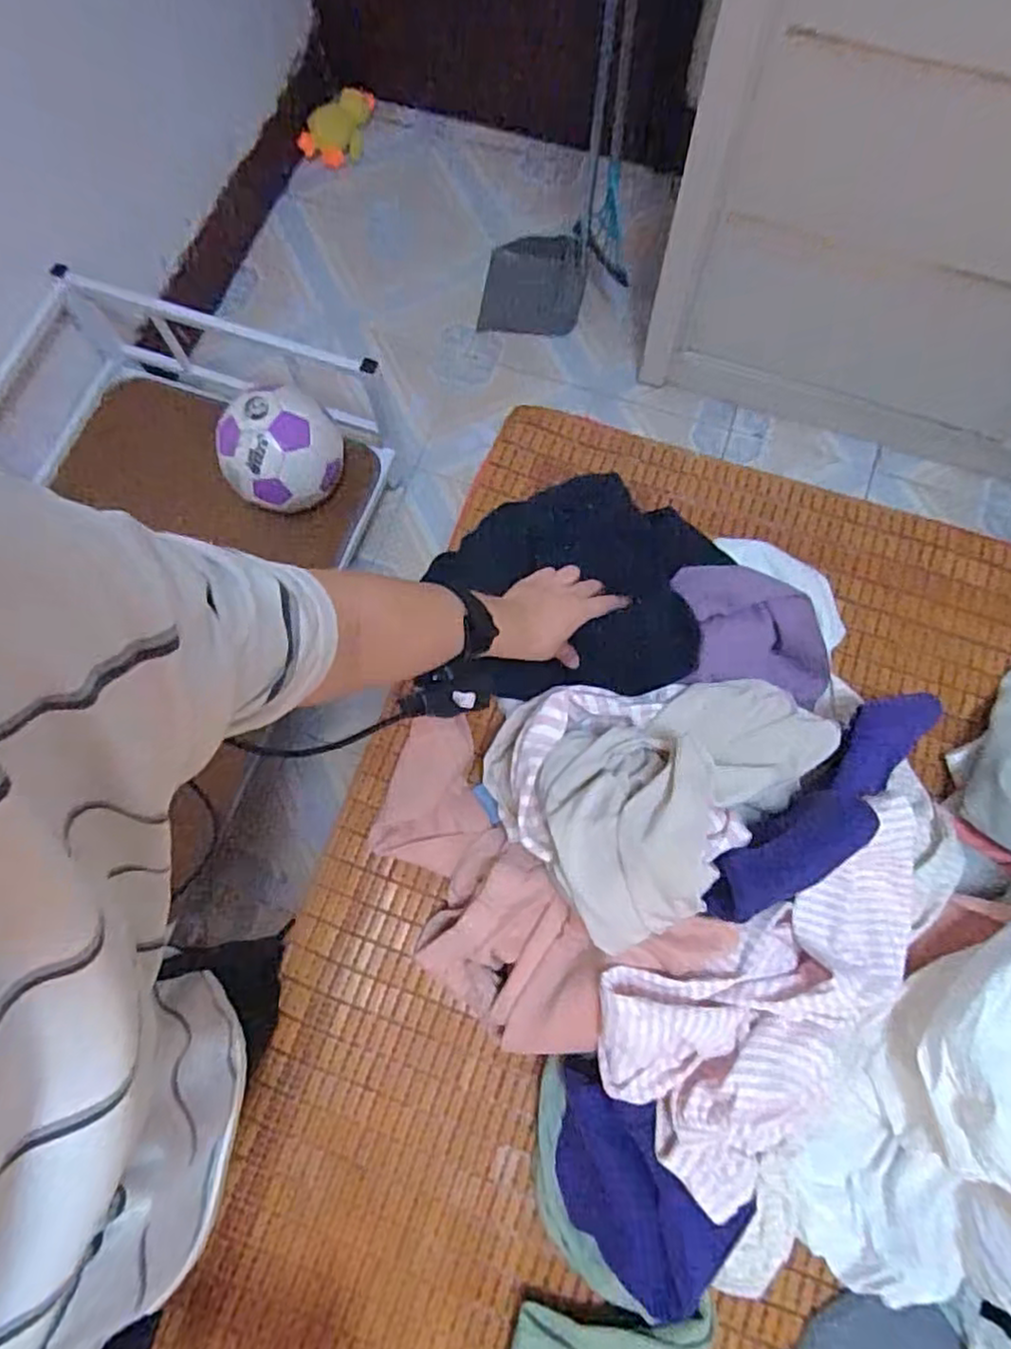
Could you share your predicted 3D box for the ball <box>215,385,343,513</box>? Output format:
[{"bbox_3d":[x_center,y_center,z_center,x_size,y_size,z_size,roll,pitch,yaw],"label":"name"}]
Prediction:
[{"bbox_3d":[-0.366,-0.373,1.177,0.210,0.192,0.176,-32,75,-8],"label":"ball"}]

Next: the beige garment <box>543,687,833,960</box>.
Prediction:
[{"bbox_3d":[0.145,0.078,0.553,0.270,0.113,0.158,-35,76,-9],"label":"beige garment"}]

